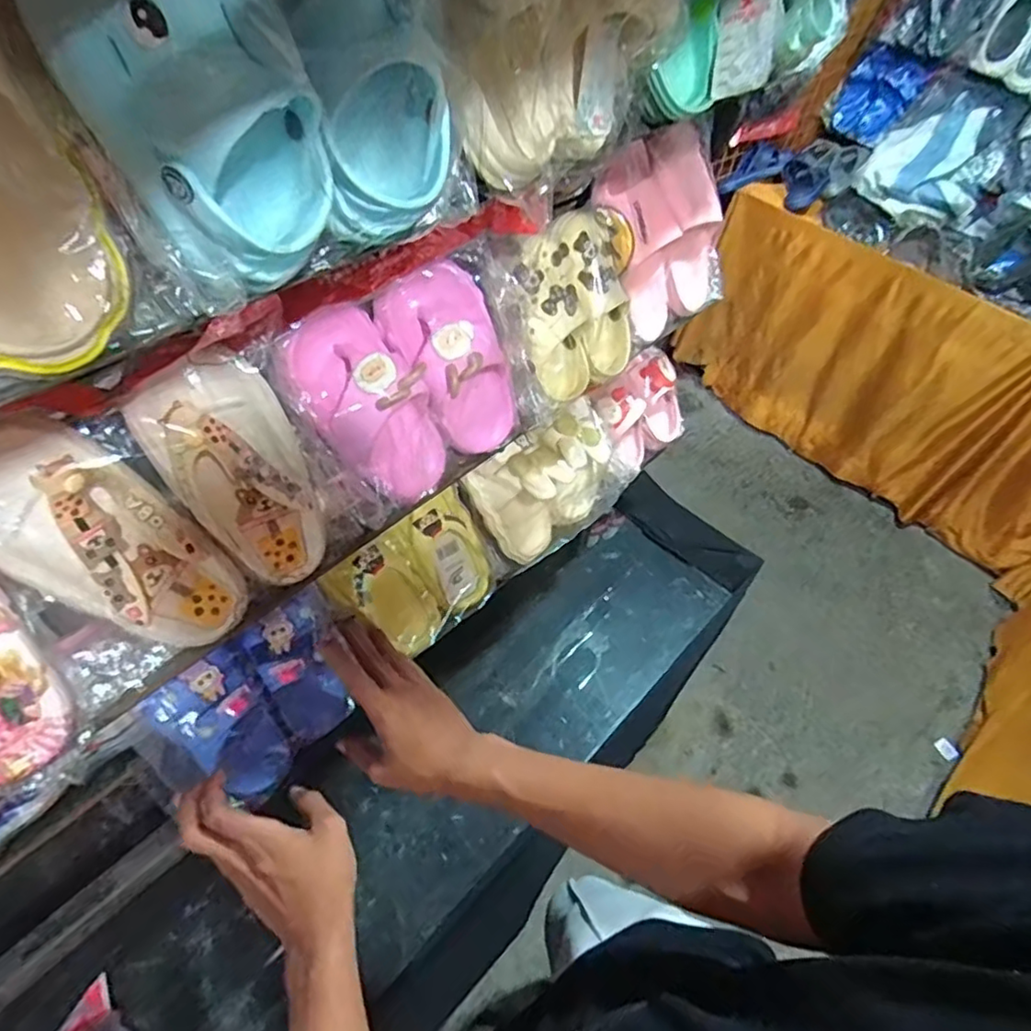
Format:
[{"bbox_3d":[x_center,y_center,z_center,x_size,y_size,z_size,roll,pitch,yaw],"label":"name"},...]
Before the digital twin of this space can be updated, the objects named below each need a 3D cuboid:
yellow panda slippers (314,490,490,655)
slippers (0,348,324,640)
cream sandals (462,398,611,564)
[{"bbox_3d":[-0.106,0.068,0.683,0.182,0.142,0.055,-40,29,-29],"label":"yellow panda slippers"},{"bbox_3d":[-0.231,-0.004,0.407,0.184,0.174,0.060,-31,37,-27],"label":"slippers"},{"bbox_3d":[0.037,-0.040,0.742,0.174,0.132,0.080,-30,60,-25],"label":"cream sandals"}]

